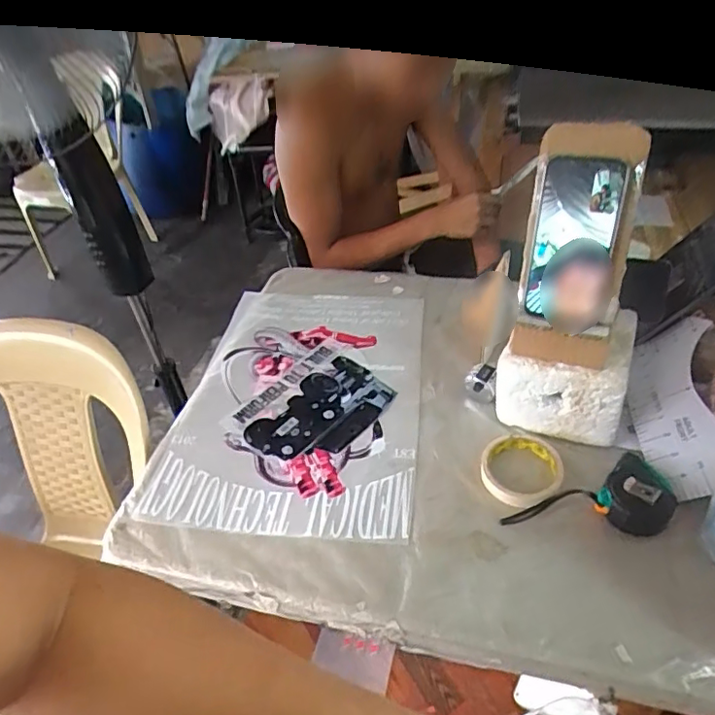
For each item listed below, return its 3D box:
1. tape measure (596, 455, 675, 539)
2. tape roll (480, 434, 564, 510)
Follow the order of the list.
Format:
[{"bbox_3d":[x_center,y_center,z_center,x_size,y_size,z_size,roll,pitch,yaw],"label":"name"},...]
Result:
[{"bbox_3d":[0.299,0.152,0.598,0.068,0.042,0.067,-35,49,-28],"label":"tape measure"},{"bbox_3d":[0.194,0.128,0.654,0.103,0.015,0.091,-35,51,-26],"label":"tape roll"}]

